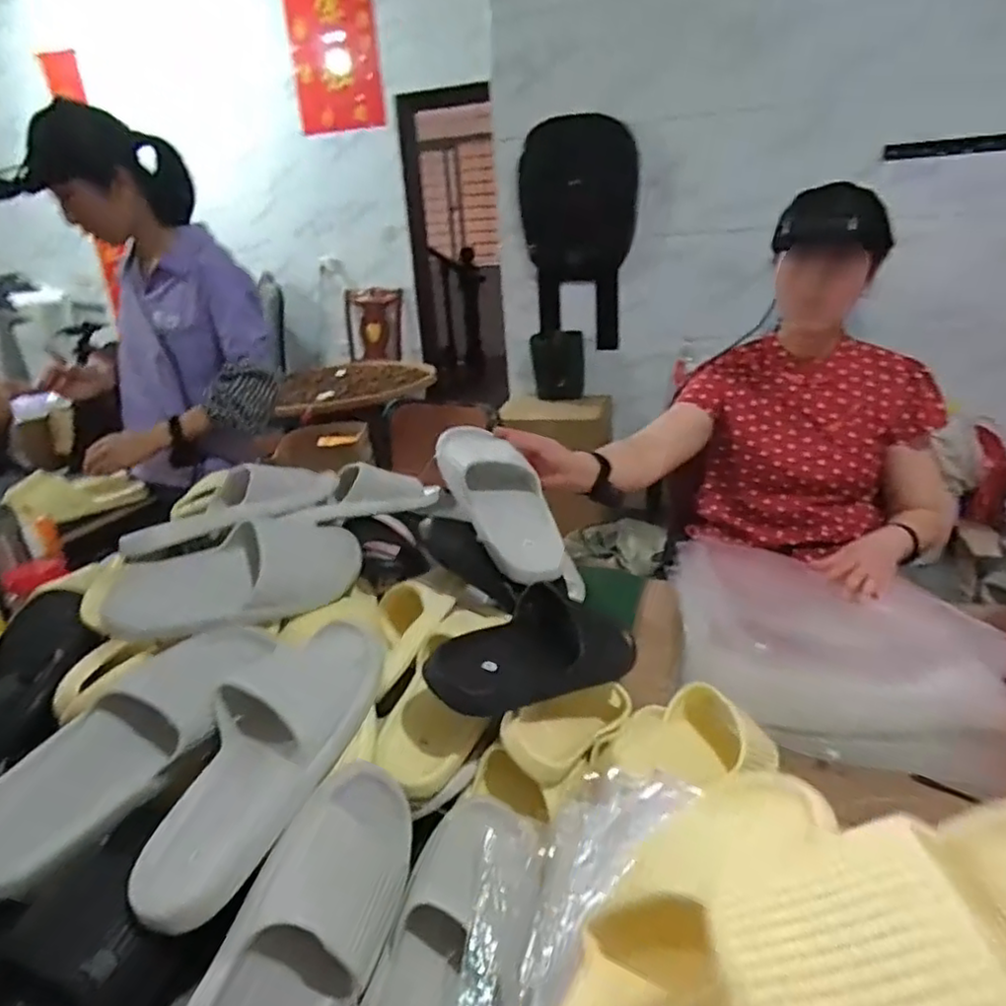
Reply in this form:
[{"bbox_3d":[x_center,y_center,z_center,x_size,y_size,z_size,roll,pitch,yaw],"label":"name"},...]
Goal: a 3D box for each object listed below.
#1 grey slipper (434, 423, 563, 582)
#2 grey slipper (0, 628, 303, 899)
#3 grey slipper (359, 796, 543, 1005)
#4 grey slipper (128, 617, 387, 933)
[{"bbox_3d":[-0.008,-0.009,0.844,0.088,0.064,0.277,-16,54,-25],"label":"grey slipper"},{"bbox_3d":[-0.330,0.202,0.578,0.272,0.065,0.116,-40,38,-24],"label":"grey slipper"},{"bbox_3d":[-0.050,0.349,0.472,0.086,0.075,0.262,27,42,1],"label":"grey slipper"},{"bbox_3d":[-0.202,0.203,0.555,0.113,0.059,0.277,6,42,23],"label":"grey slipper"}]

